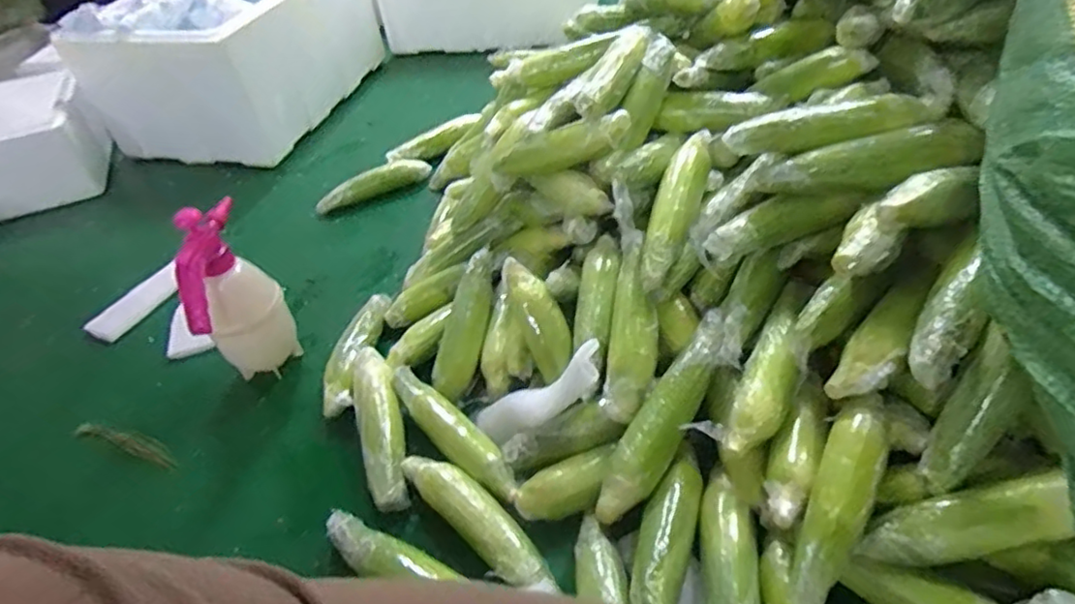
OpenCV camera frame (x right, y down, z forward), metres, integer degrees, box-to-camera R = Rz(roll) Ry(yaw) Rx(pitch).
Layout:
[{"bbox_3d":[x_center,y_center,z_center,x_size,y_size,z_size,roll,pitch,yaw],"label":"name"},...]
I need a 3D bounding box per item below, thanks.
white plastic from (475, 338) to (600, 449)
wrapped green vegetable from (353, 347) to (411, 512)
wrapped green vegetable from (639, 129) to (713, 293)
[{"bbox_3d":[0.003,0.121,0.768,0.046,0.210,0.069,37,41,-19],"label":"white plastic"},{"bbox_3d":[-0.207,0.159,0.820,0.055,0.040,0.244,-16,43,-9],"label":"wrapped green vegetable"},{"bbox_3d":[0.177,-0.120,0.810,0.054,0.043,0.249,14,65,22],"label":"wrapped green vegetable"}]

